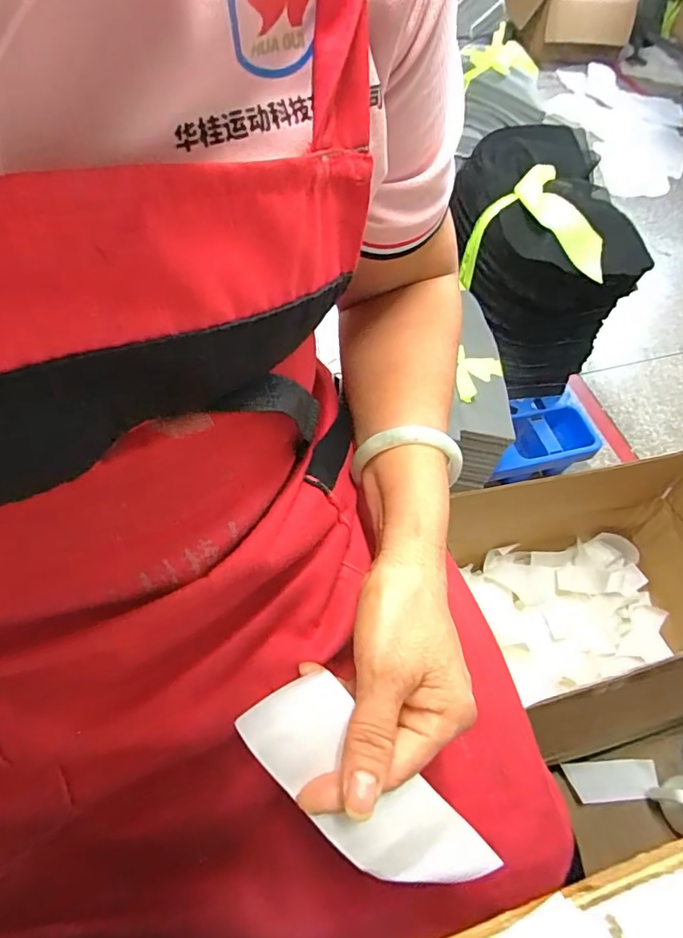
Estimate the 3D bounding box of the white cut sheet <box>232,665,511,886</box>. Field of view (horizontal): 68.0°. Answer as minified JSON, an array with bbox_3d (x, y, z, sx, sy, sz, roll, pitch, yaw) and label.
[{"bbox_3d":[0.013,0.162,0.251,0.050,0.015,0.137,-43,89,-13],"label":"white cut sheet"}]

